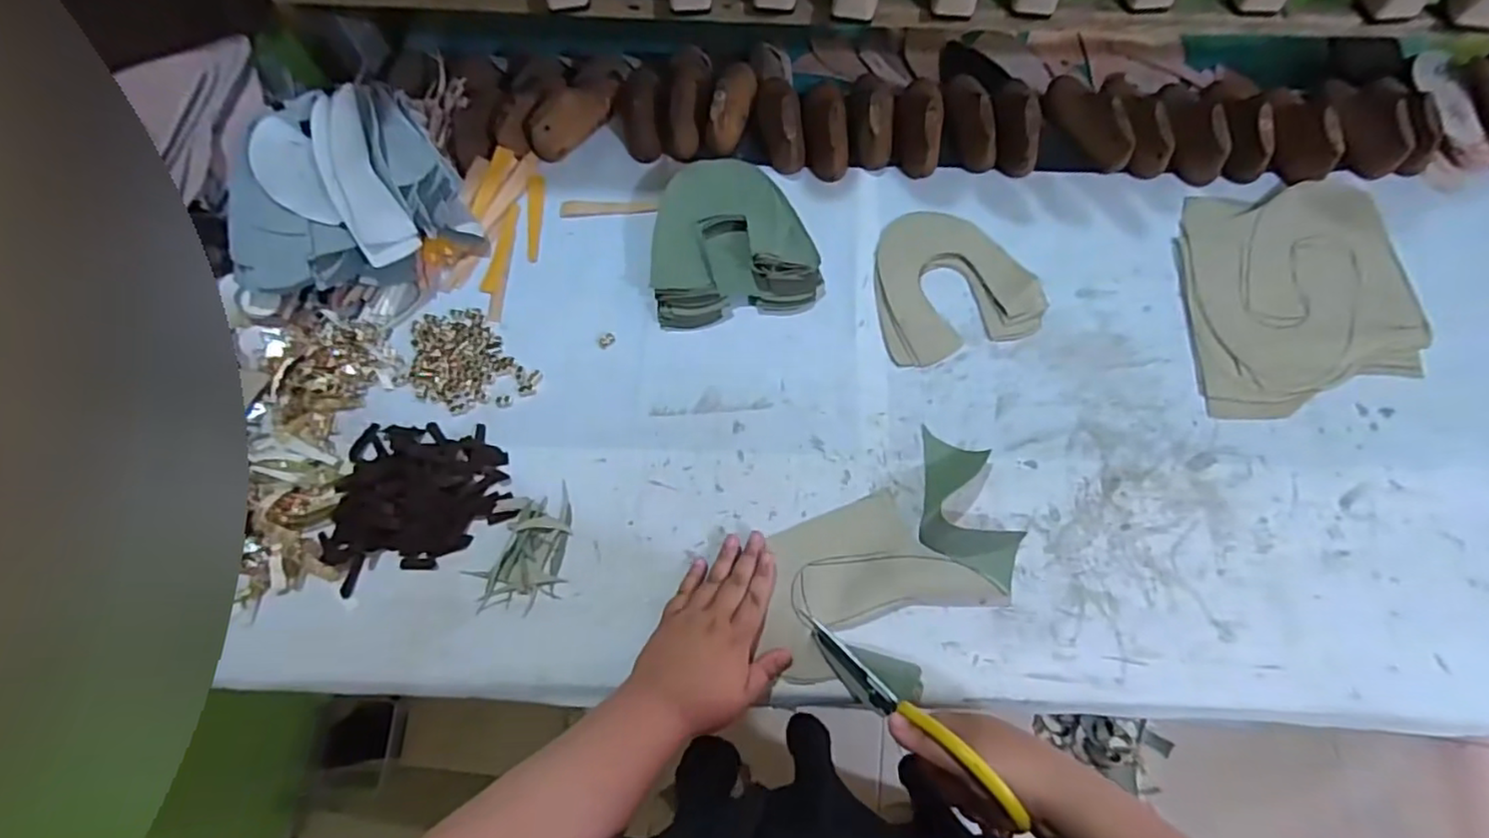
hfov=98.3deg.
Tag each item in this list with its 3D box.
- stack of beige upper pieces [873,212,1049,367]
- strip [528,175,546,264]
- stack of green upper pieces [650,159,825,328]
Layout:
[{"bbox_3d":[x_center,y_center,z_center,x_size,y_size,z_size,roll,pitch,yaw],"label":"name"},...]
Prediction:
[{"bbox_3d":[0.212,-0.149,0.678,0.162,0.012,0.171,-16,68,-4],"label":"stack of beige upper pieces"},{"bbox_3d":[-0.240,-0.230,0.740,0.019,0.004,0.112,-3,73,-3],"label":"strip"},{"bbox_3d":[-0.014,-0.191,0.684,0.168,0.048,0.166,-8,68,-1],"label":"stack of green upper pieces"}]

